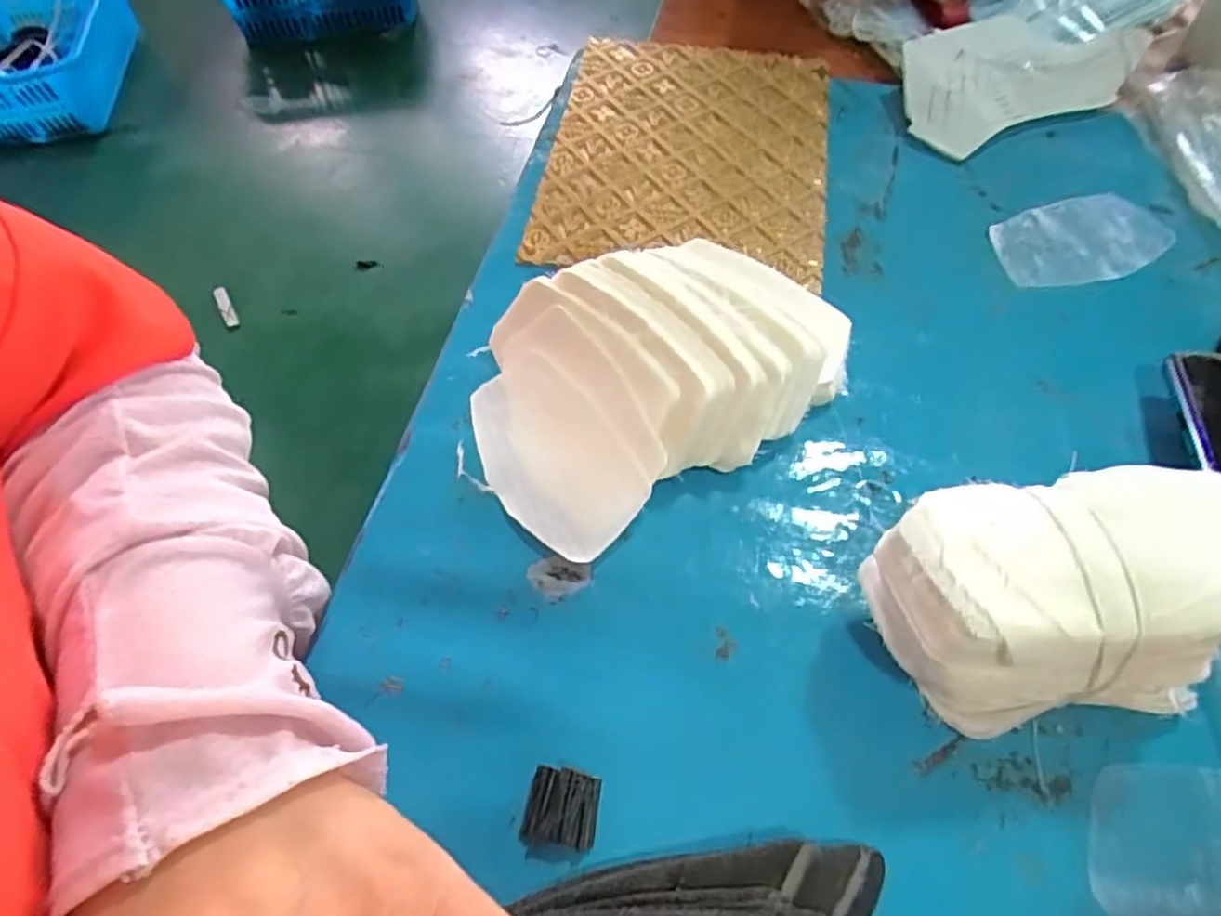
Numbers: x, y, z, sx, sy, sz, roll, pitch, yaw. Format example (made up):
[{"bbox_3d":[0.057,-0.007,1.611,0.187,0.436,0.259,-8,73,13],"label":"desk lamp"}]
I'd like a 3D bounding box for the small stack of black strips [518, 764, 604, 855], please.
[{"bbox_3d":[-0.016,0.111,0.232,0.022,0.009,0.022,7,60,5],"label":"small stack of black strips"}]

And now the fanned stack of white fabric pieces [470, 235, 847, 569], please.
[{"bbox_3d":[0.016,-0.040,0.303,0.152,0.048,0.107,-29,63,-15],"label":"fanned stack of white fabric pieces"}]

